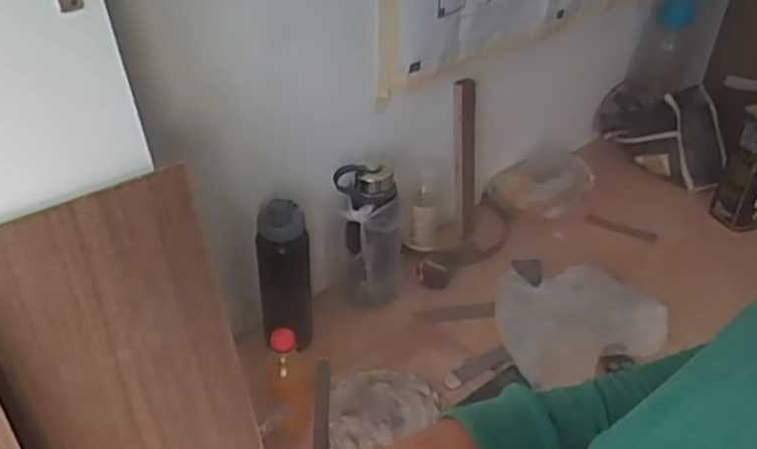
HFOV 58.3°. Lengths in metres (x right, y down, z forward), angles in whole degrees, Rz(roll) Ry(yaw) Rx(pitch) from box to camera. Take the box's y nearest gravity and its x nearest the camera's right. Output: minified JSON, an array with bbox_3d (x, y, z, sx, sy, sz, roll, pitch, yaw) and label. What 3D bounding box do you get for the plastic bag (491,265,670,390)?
[{"bbox_3d":[0.326,0.159,1.090,0.272,0.083,0.234,8,36,8],"label":"plastic bag"}]

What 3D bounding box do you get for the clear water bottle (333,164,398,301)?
[{"bbox_3d":[-0.016,0.020,1.101,0.108,0.248,0.088,2,36,0],"label":"clear water bottle"}]

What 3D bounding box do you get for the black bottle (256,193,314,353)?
[{"bbox_3d":[-0.139,0.074,1.025,0.076,0.237,0.063,1,36,-1],"label":"black bottle"}]

